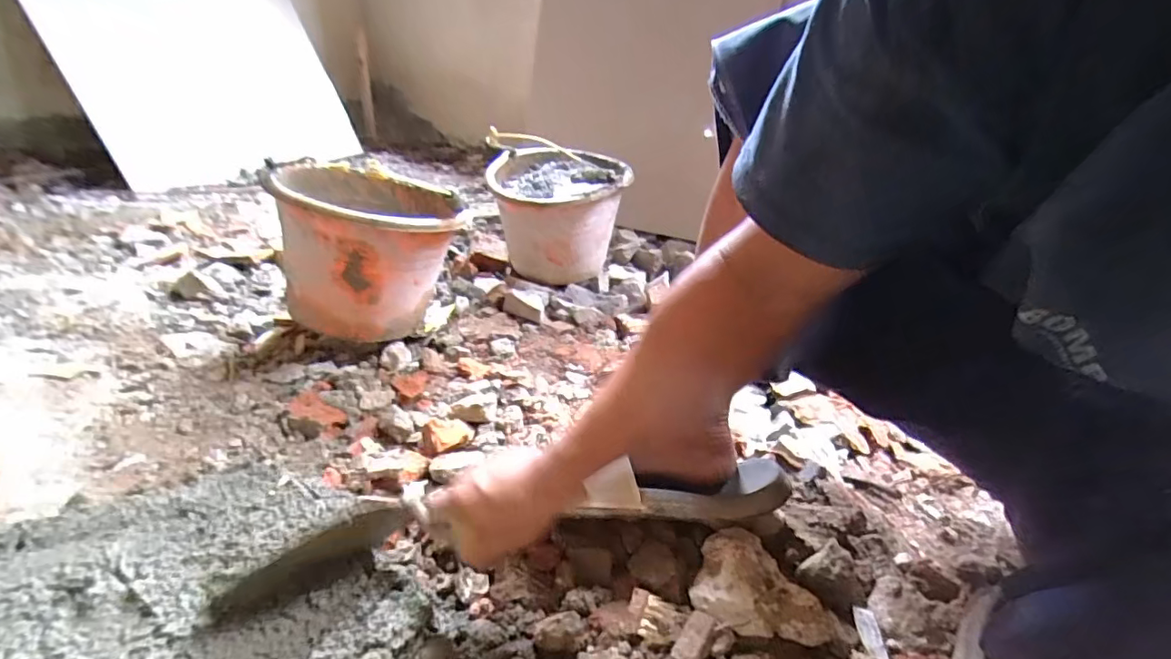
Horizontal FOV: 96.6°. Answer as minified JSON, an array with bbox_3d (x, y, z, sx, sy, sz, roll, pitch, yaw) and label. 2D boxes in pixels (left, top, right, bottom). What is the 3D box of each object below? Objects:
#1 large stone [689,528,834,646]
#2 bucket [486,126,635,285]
[{"bbox_3d":[0.154,0.224,0.462,0.115,0.044,0.080,8,31,4],"label":"large stone"},{"bbox_3d":[-0.054,-0.212,1.003,0.238,0.217,0.256,4,31,-2],"label":"bucket"}]

